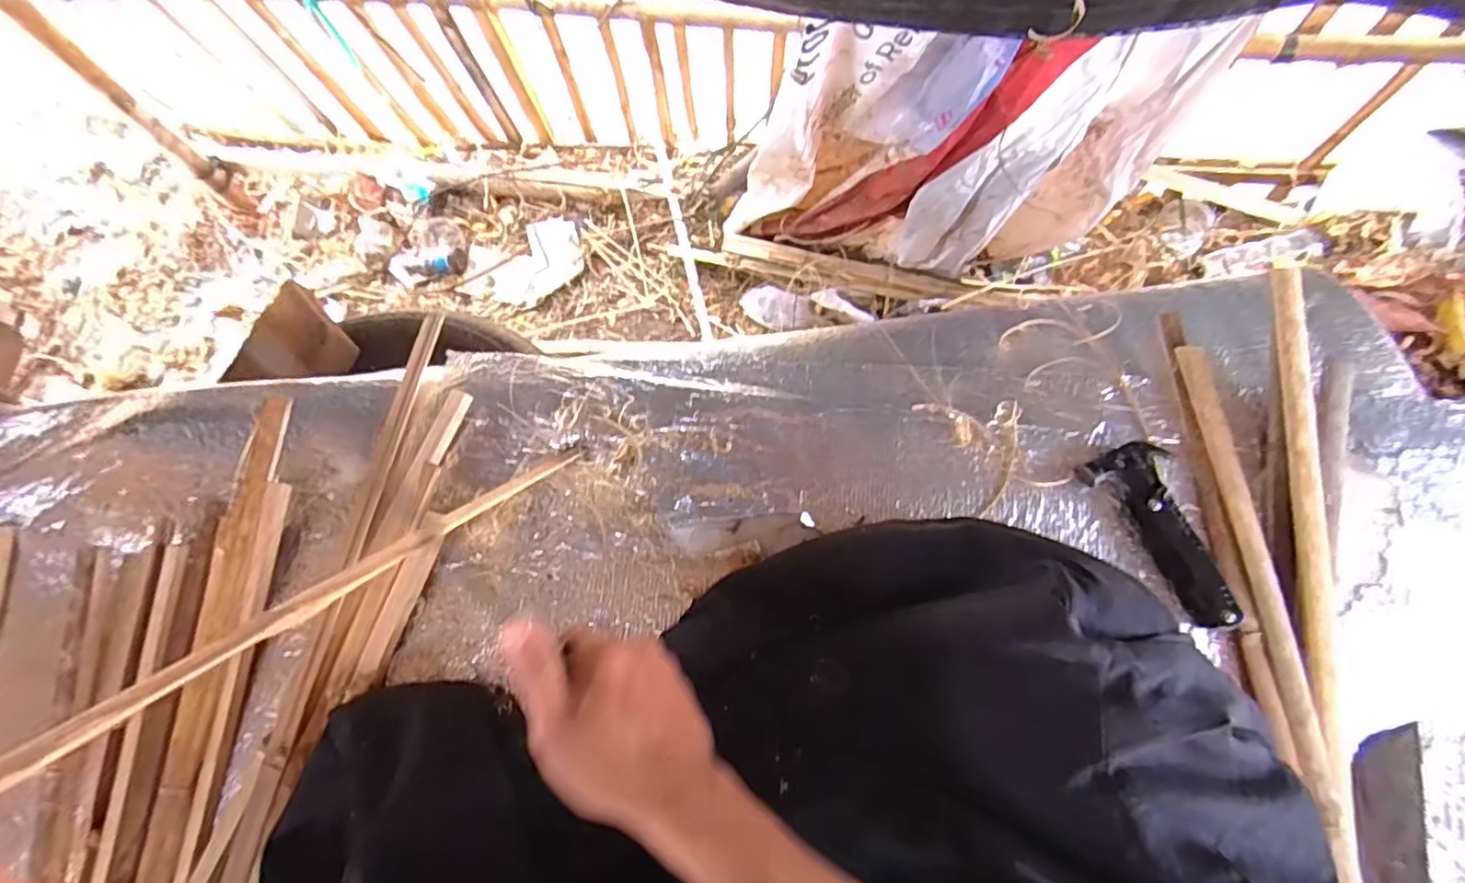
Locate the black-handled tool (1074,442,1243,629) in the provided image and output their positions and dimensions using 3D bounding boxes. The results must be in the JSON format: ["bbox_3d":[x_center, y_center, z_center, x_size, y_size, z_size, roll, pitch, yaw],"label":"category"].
[{"bbox_3d":[0.354,0.076,0.522,0.074,0.016,0.154,-18,73,-4],"label":"black-handled tool"}]

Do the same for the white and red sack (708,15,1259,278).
[{"bbox_3d":[0.316,-0.437,1.005,0.638,0.462,0.139,8,77,5],"label":"white and red sack"}]

